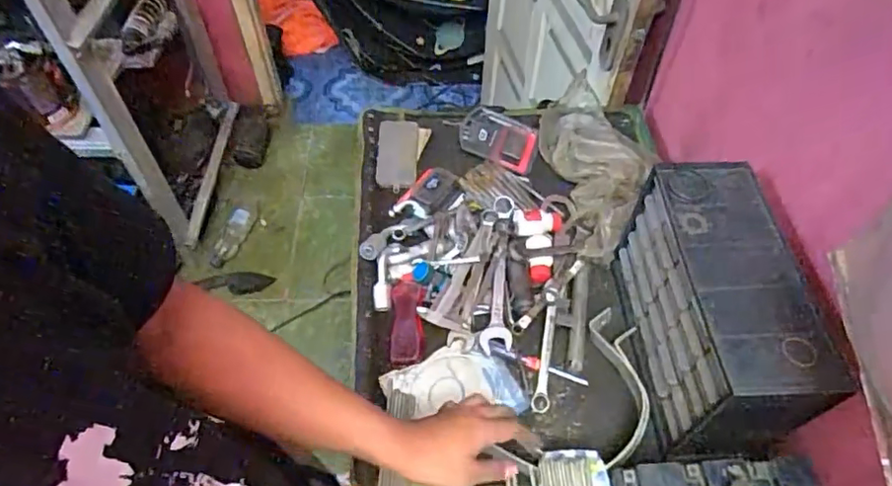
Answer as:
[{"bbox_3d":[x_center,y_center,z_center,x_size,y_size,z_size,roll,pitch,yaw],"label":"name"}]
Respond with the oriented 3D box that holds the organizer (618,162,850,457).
[{"bbox_3d":[0.320,0.082,0.691,0.123,0.201,0.309,0,55,-1],"label":"organizer"}]

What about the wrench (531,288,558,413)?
[{"bbox_3d":[0.135,0.143,0.764,0.021,0.011,0.165,8,73,5],"label":"wrench"}]

